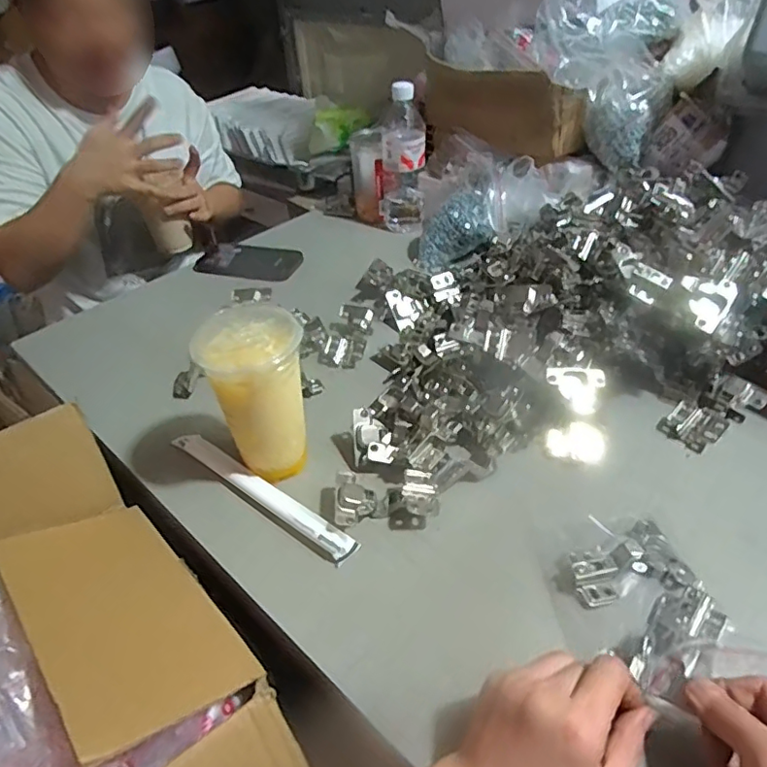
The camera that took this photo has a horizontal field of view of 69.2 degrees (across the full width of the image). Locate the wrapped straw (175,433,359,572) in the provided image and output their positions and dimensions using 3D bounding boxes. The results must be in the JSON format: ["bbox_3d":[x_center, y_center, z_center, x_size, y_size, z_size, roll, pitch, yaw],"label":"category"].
[{"bbox_3d":[-0.121,0.096,0.524,0.233,0.014,0.027,25,48,31],"label":"wrapped straw"}]

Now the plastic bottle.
[{"bbox_3d":[0.033,-0.356,0.907,0.073,0.229,0.086,-2,40,3],"label":"plastic bottle"}]

